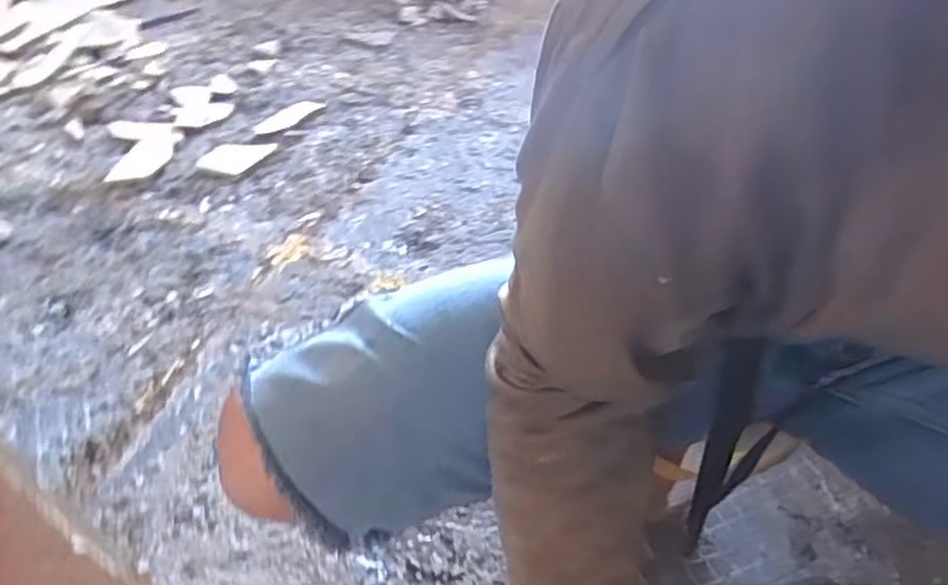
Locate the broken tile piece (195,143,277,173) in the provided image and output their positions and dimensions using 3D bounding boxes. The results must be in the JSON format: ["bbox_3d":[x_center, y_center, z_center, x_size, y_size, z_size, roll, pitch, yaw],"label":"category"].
[{"bbox_3d":[-0.380,-0.224,1.167,0.068,0.018,0.119,27,44,25],"label":"broken tile piece"}]

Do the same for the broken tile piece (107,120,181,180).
[{"bbox_3d":[-0.538,-0.242,1.174,0.106,0.008,0.194,-10,41,-16],"label":"broken tile piece"}]

